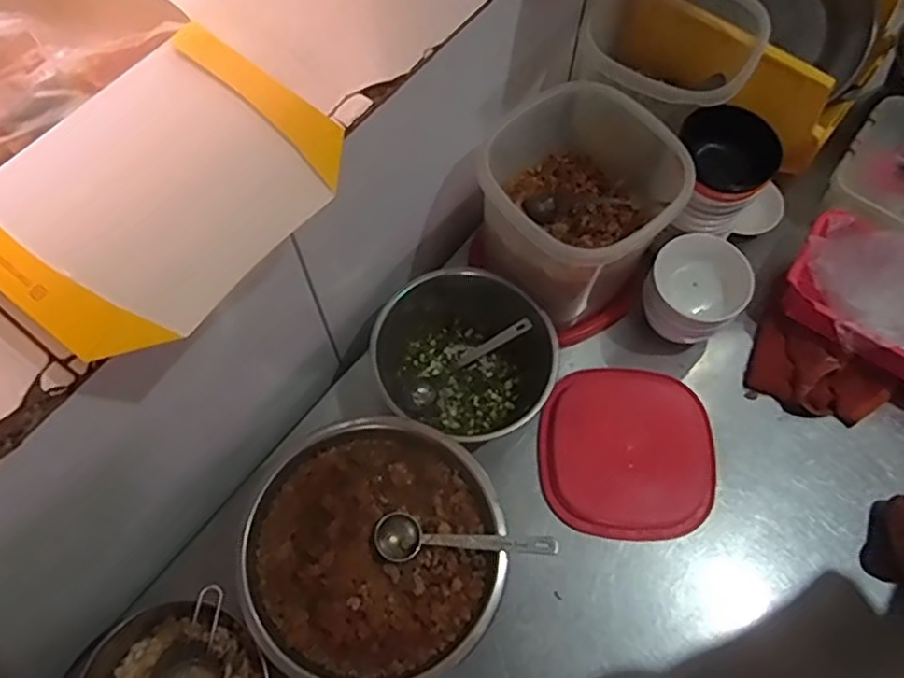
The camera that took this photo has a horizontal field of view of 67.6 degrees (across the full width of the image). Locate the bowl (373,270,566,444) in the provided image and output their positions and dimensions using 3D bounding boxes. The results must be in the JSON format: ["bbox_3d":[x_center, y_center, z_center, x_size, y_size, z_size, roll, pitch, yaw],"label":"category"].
[{"bbox_3d":[0.016,0.014,0.662,0.173,0.083,0.164,0,65,0],"label":"bowl"}]

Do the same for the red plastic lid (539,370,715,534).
[{"bbox_3d":[0.172,0.109,0.665,0.166,0.022,0.159,4,65,2],"label":"red plastic lid"}]

